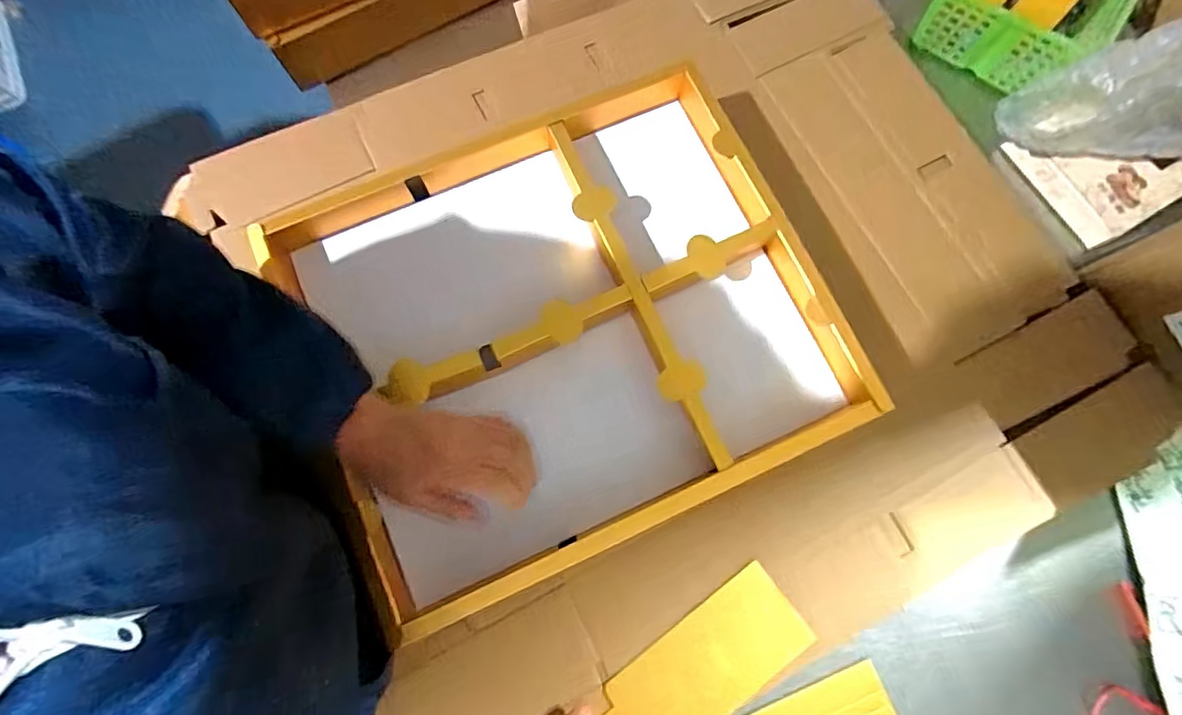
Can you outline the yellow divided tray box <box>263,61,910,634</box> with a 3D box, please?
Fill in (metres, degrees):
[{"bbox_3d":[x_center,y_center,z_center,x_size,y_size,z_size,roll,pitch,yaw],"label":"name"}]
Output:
[{"bbox_3d":[-0.011,-0.038,0.489,0.453,0.052,0.373,-24,79,-5],"label":"yellow divided tray box"}]

